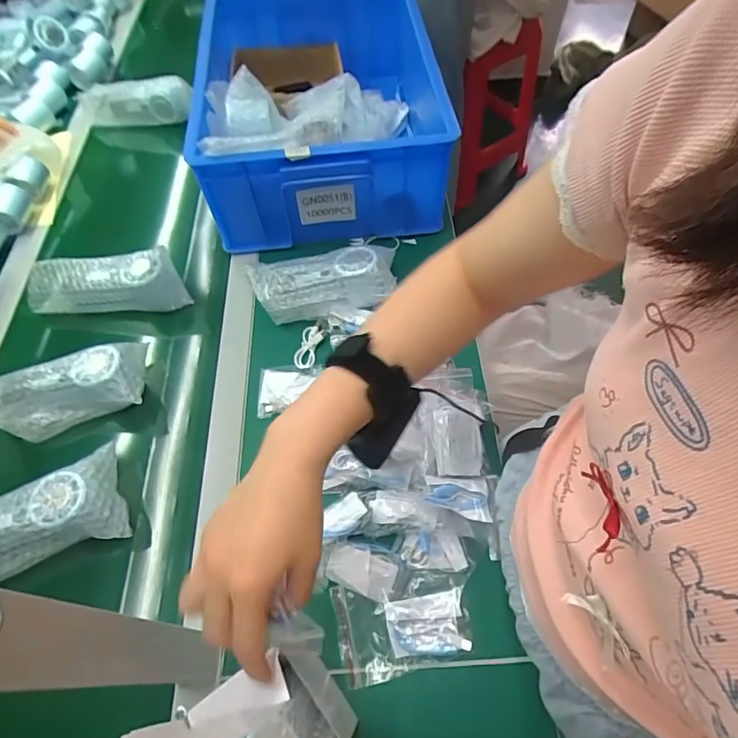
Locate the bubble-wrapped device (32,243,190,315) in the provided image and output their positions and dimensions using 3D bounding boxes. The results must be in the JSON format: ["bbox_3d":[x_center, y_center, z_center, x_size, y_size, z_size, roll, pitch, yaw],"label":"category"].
[{"bbox_3d":[-0.358,-0.117,0.661,0.205,0.066,0.053,0,58,1],"label":"bubble-wrapped device"}]

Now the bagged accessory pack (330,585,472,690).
[{"bbox_3d":[0.032,0.240,0.464,0.120,0.011,0.080,-13,59,-4],"label":"bagged accessory pack"}]

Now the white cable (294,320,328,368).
[{"bbox_3d":[-0.075,-0.031,0.638,0.035,0.020,0.073,6,58,5],"label":"white cable"}]

